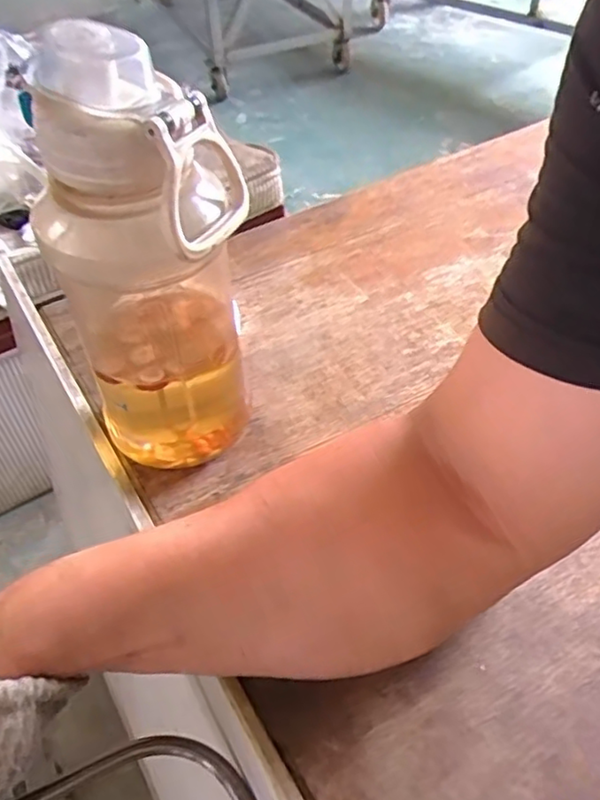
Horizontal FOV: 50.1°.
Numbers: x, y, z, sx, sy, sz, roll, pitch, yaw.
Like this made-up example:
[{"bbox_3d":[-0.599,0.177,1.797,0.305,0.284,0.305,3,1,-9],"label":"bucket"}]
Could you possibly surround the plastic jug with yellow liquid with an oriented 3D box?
[{"bbox_3d":[-0.075,-0.054,0.345,0.098,0.249,0.079,-16,49,-12],"label":"plastic jug with yellow liquid"}]

